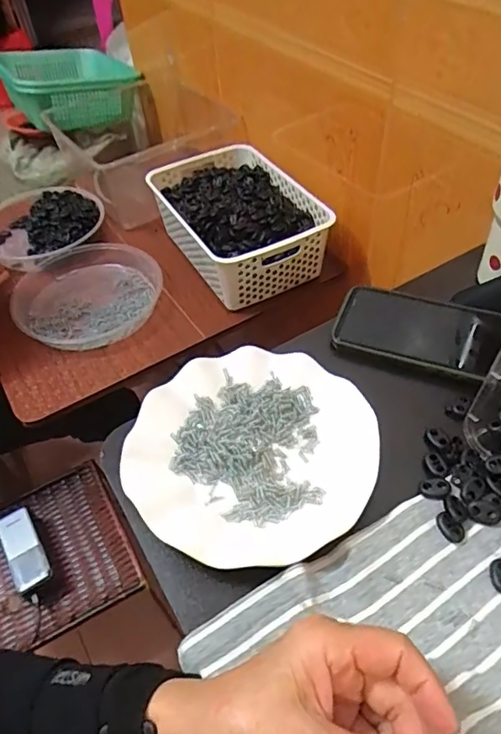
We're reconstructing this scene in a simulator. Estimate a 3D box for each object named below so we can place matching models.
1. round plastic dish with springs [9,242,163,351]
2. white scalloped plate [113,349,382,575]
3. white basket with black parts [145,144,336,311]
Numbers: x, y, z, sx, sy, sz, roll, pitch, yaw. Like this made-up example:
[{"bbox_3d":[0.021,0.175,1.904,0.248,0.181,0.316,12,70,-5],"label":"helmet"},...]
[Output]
[{"bbox_3d":[-0.267,-0.117,0.861,0.235,0.032,0.235,-2,49,3],"label":"round plastic dish with springs"},{"bbox_3d":[0.001,0.064,0.397,0.174,0.025,0.175,-2,47,2],"label":"white scalloped plate"},{"bbox_3d":[-0.021,-0.247,0.889,0.207,0.101,0.318,-25,52,-16],"label":"white basket with black parts"}]

